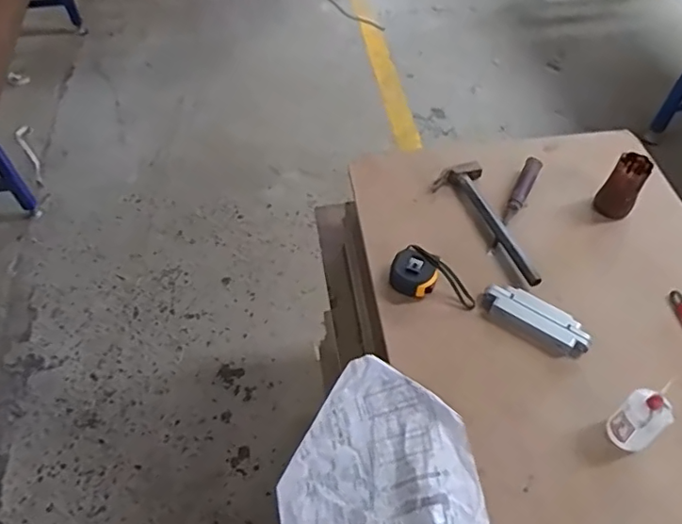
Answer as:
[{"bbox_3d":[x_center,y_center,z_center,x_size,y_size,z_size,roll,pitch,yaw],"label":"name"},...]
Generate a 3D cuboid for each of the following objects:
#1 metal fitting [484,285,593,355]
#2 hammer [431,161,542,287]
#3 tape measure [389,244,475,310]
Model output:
[{"bbox_3d":[0.308,0.088,0.865,0.167,0.034,0.059,30,59,20],"label":"metal fitting"},{"bbox_3d":[0.255,-0.073,0.975,0.098,0.040,0.293,-14,54,-10],"label":"hammer"},{"bbox_3d":[0.146,0.035,0.889,0.141,0.055,0.077,35,61,23],"label":"tape measure"}]

